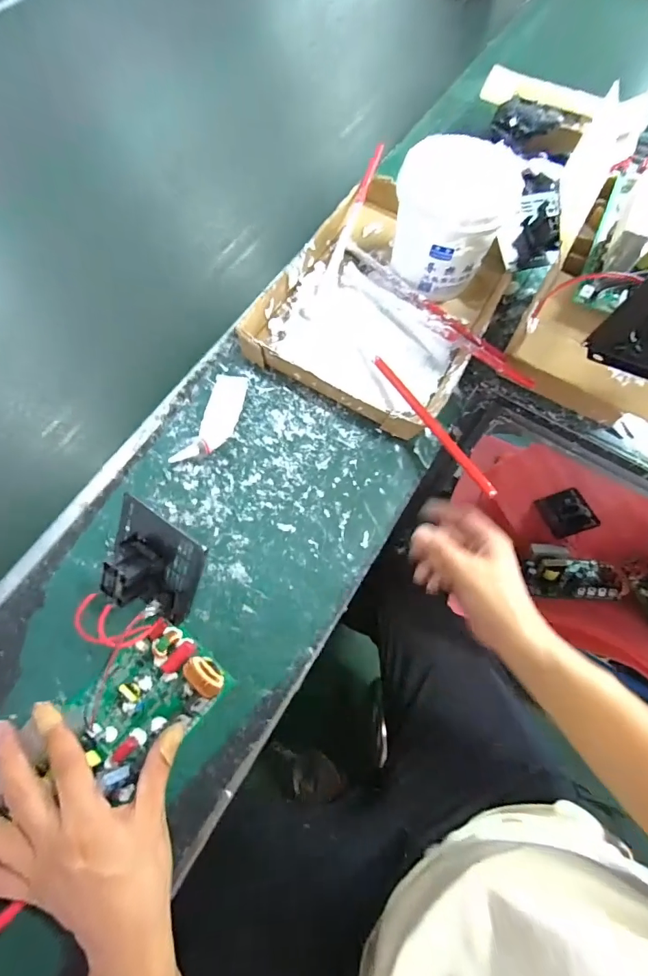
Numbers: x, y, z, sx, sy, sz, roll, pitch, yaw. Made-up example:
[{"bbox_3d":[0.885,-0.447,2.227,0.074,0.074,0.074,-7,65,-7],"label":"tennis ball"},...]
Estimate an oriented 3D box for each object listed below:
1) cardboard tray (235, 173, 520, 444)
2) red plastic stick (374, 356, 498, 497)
[{"bbox_3d":[0.080,-0.236,0.508,0.243,0.036,0.325,29,72,9],"label":"cardboard tray"},{"bbox_3d":[0.105,-0.069,0.422,0.011,0.009,0.203,-26,61,-10],"label":"red plastic stick"}]

